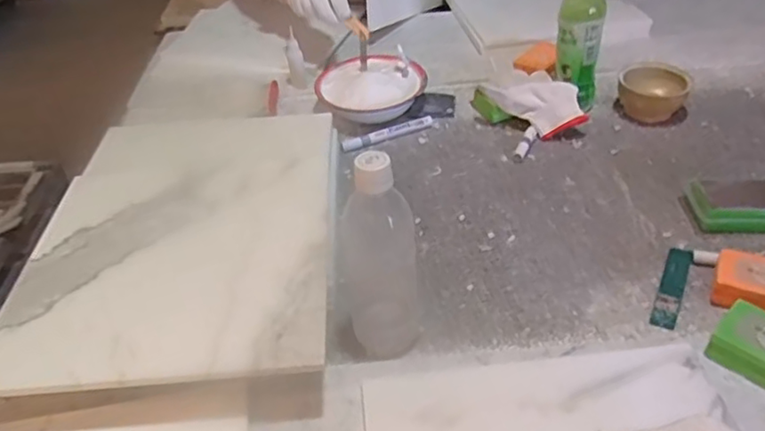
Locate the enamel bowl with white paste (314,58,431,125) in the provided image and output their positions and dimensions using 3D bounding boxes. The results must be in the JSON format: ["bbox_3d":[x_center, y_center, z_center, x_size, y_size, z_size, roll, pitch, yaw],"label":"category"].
[{"bbox_3d":[-0.018,-0.193,0.955,0.165,0.049,0.137,1,40,7],"label":"enamel bowl with white paste"}]

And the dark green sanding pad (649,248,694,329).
[{"bbox_3d":[0.302,0.073,0.648,0.024,0.010,0.118,17,45,23],"label":"dark green sanding pad"}]

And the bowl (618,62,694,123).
[{"bbox_3d":[0.396,-0.182,0.913,0.097,0.050,0.078,18,45,24],"label":"bowl"}]

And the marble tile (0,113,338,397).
[{"bbox_3d":[-0.202,0.007,0.662,0.297,0.013,0.406,-3,40,1],"label":"marble tile"}]

